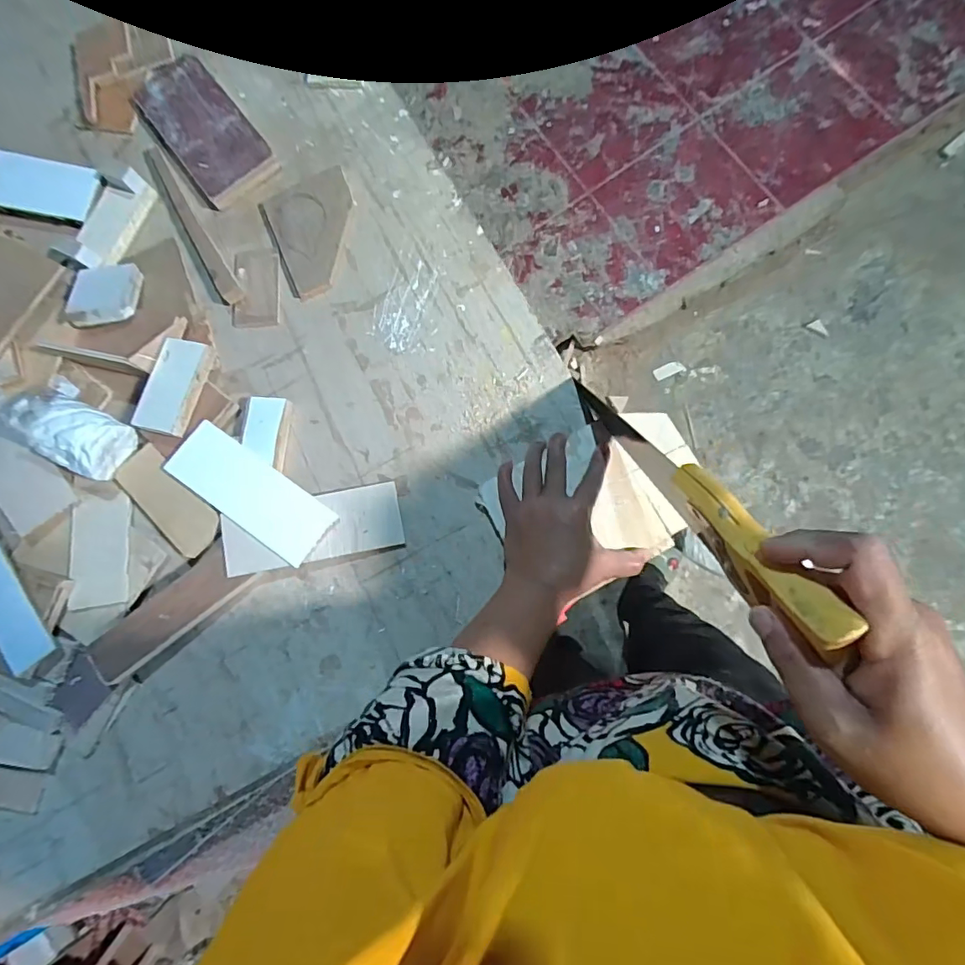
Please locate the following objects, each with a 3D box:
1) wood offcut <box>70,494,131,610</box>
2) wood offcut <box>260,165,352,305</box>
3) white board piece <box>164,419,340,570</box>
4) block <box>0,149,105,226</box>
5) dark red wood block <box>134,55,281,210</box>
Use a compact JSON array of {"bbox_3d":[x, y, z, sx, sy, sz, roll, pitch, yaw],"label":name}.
[{"bbox_3d":[-0.400,0.071,0.538,0.061,0.008,0.114,-10,80,6],"label":"wood offcut"},{"bbox_3d":[-0.183,-0.280,0.582,0.097,0.008,0.127,-24,79,3],"label":"wood offcut"},{"bbox_3d":[-0.234,0.010,0.521,0.173,0.008,0.065,35,82,7],"label":"white board piece"},{"bbox_3d":[-0.521,-0.345,0.609,0.149,0.020,0.070,17,84,9],"label":"block"},{"bbox_3d":[-0.331,-0.419,0.609,0.094,0.011,0.199,-37,79,1],"label":"dark red wood block"}]

